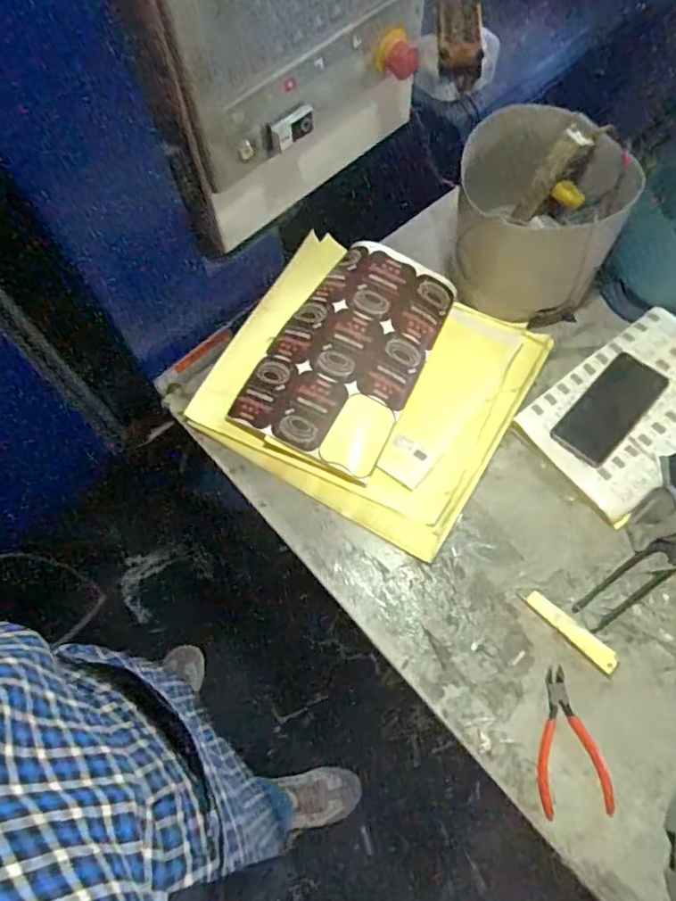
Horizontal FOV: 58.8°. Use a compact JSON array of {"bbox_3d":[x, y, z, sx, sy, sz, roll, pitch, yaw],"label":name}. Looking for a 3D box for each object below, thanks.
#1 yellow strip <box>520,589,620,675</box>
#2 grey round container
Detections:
[{"bbox_3d":[0.274,0.213,0.707,0.122,0.011,0.027,37,72,17],"label":"yellow strip"},{"bbox_3d":[0.270,-0.320,0.825,0.218,0.198,0.202,-1,66,2],"label":"grey round container"}]

